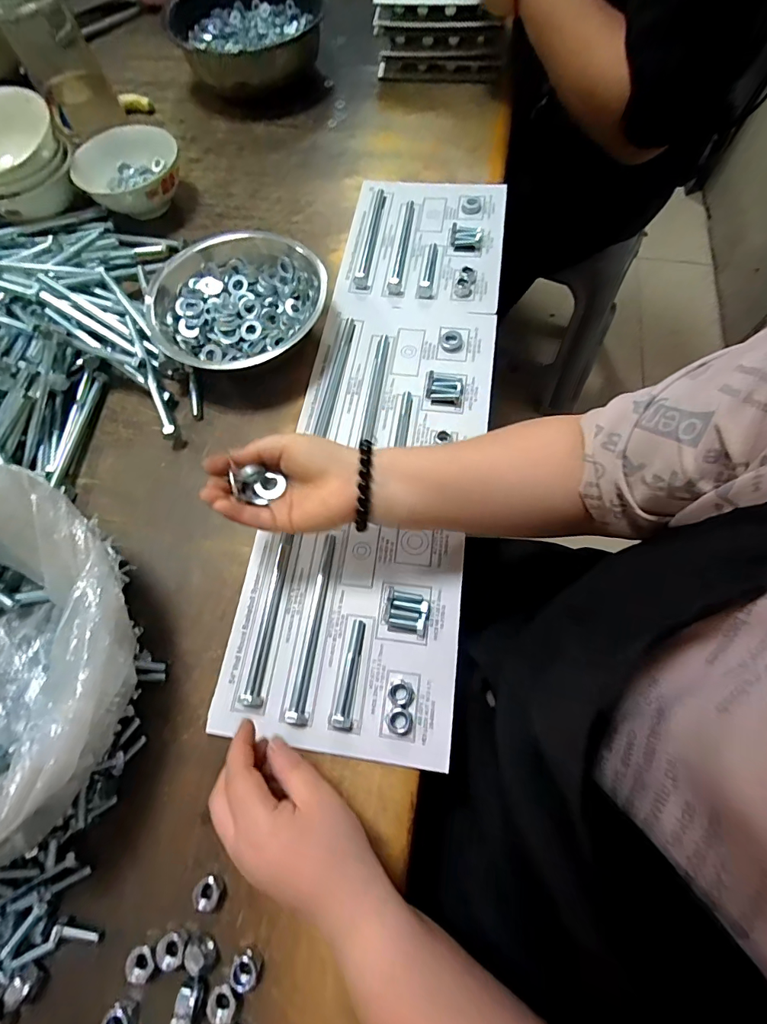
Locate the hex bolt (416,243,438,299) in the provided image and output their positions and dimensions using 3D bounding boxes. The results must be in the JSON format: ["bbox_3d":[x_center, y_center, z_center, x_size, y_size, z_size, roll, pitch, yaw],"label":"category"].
[{"bbox_3d":[0.055,-0.290,0.506,0.017,0.017,0.088,10,68,7],"label":"hex bolt"}]

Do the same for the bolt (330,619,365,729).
[{"bbox_3d":[-0.026,0.128,0.345,0.014,0.014,0.082,8,68,6],"label":"bolt"}]

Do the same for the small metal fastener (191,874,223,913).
[{"bbox_3d":[-0.121,0.262,0.297,0.019,0.009,0.021,20,70,11],"label":"small metal fastener"}]

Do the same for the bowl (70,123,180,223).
[{"bbox_3d":[-0.322,-0.431,0.557,0.124,0.065,0.116,-1,68,2],"label":"bowl"}]

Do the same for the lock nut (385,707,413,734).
[{"bbox_3d":[0.012,0.160,0.331,0.020,0.010,0.018,11,69,7],"label":"lock nut"}]

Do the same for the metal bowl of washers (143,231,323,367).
[{"bbox_3d":[-0.151,-0.214,0.461,0.168,0.067,0.170,-1,68,2],"label":"metal bowl of washers"}]

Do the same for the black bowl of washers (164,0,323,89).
[{"bbox_3d":[-0.208,-0.740,0.666,0.215,0.078,0.237,-11,67,-2],"label":"black bowl of washers"}]

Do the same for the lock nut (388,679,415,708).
[{"bbox_3d":[0.014,0.143,0.338,0.020,0.010,0.019,-1,68,2],"label":"lock nut"}]

